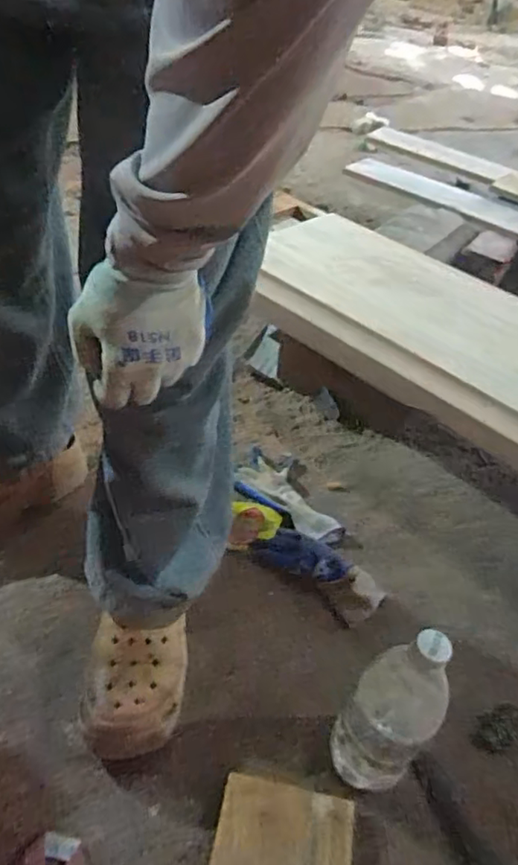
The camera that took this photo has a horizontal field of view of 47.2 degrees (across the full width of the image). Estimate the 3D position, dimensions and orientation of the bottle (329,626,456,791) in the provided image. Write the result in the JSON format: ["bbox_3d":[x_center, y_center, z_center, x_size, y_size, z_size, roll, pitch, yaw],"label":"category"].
[{"bbox_3d":[0.125,0.278,0.577,0.082,0.260,0.072,30,48,20],"label":"bottle"}]

